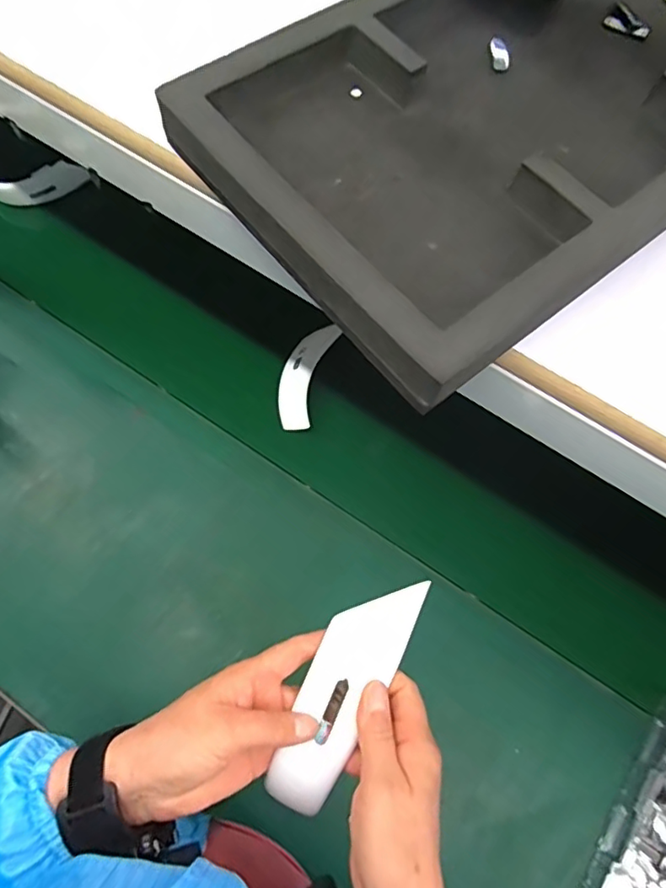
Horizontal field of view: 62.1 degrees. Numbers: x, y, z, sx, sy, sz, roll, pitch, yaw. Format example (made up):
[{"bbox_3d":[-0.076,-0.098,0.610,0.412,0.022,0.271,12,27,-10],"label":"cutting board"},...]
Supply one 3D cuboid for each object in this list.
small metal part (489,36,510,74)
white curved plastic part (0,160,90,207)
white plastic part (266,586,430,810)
[{"bbox_3d":[0.102,-0.239,0.337,0.010,0.004,0.029,-2,69,-3],"label":"small metal part"},{"bbox_3d":[-0.460,-0.400,0.858,0.155,0.052,0.026,-13,70,-7],"label":"white curved plastic part"},{"bbox_3d":[0.005,0.159,0.359,0.048,0.024,0.160,29,82,9],"label":"white plastic part"}]

